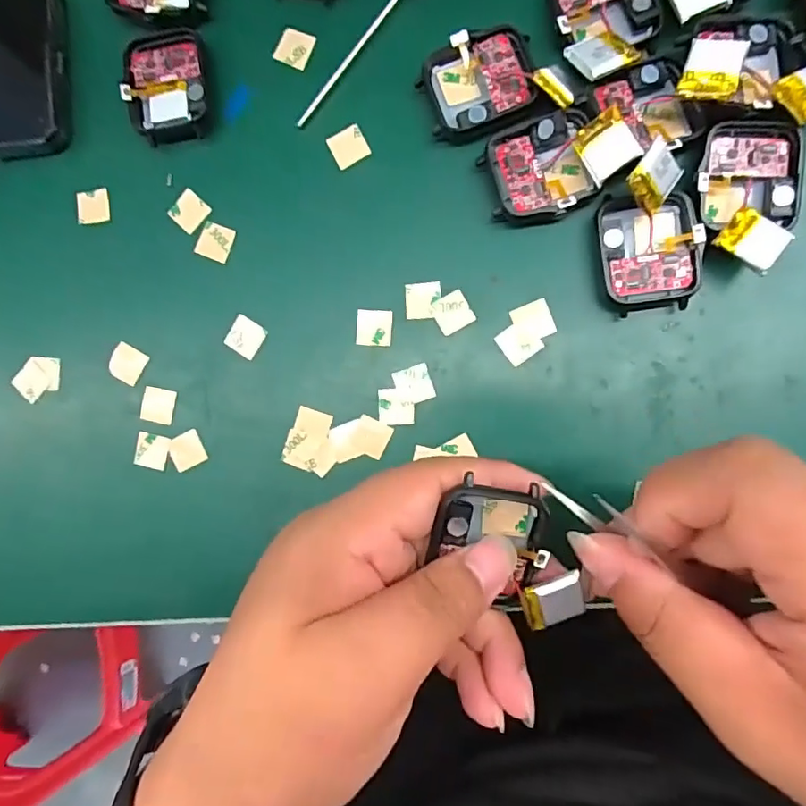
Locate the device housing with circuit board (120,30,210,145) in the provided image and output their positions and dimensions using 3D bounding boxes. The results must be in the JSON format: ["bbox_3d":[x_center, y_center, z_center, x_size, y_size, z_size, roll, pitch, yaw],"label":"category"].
[{"bbox_3d":[-0.104,-0.140,0.243,0.035,0.010,0.047,-4,88,7],"label":"device housing with circuit board"}]

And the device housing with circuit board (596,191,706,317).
[{"bbox_3d":[0.097,-0.060,0.218,0.036,0.011,0.045,-5,87,7],"label":"device housing with circuit board"}]

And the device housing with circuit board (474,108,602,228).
[{"bbox_3d":[0.055,-0.094,0.222,0.041,0.012,0.040,-11,87,6],"label":"device housing with circuit board"}]

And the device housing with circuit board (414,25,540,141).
[{"bbox_3d":[0.031,-0.132,0.227,0.045,0.010,0.036,-23,85,6],"label":"device housing with circuit board"}]

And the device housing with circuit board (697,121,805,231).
[{"bbox_3d":[0.134,-0.088,0.214,0.037,0.010,0.038,4,88,7],"label":"device housing with circuit board"}]

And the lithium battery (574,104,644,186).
[{"bbox_3d":[0.077,-0.097,0.208,0.019,0.004,0.021,-30,90,34],"label":"lithium battery"}]

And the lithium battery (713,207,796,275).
[{"bbox_3d":[0.131,-0.061,0.205,0.021,0.004,0.018,40,90,11],"label":"lithium battery"}]

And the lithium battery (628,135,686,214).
[{"bbox_3d":[0.095,-0.085,0.205,0.019,0.004,0.021,34,91,-30],"label":"lithium battery"}]

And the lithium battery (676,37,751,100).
[{"bbox_3d":[0.114,-0.122,0.200,0.019,0.004,0.023,19,88,19],"label":"lithium battery"}]

